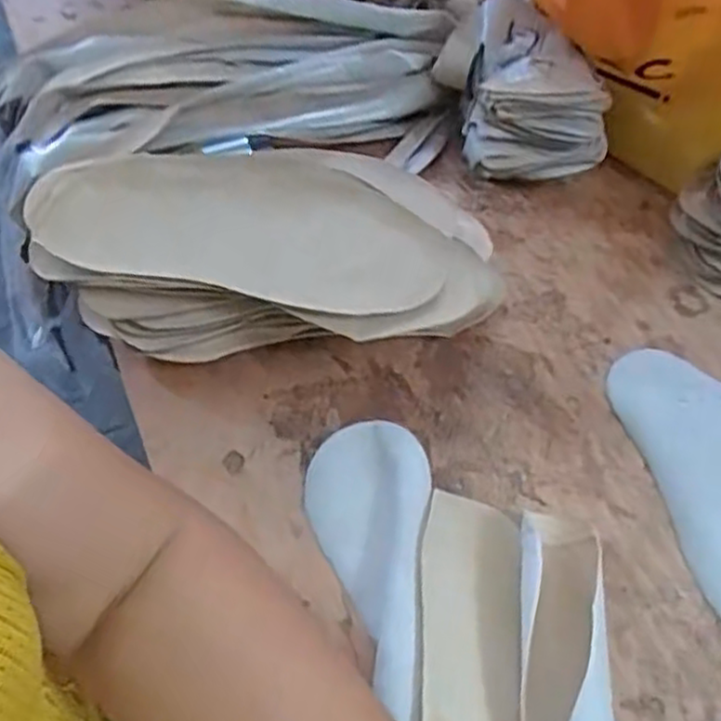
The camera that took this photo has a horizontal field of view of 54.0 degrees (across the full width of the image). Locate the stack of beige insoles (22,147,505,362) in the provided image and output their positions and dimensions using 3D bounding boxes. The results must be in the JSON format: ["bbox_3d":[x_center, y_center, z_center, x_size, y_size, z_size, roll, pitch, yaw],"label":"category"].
[{"bbox_3d":[-0.057,-0.063,0.454,0.287,0.086,0.139,5,51,-1],"label":"stack of beige insoles"}]

